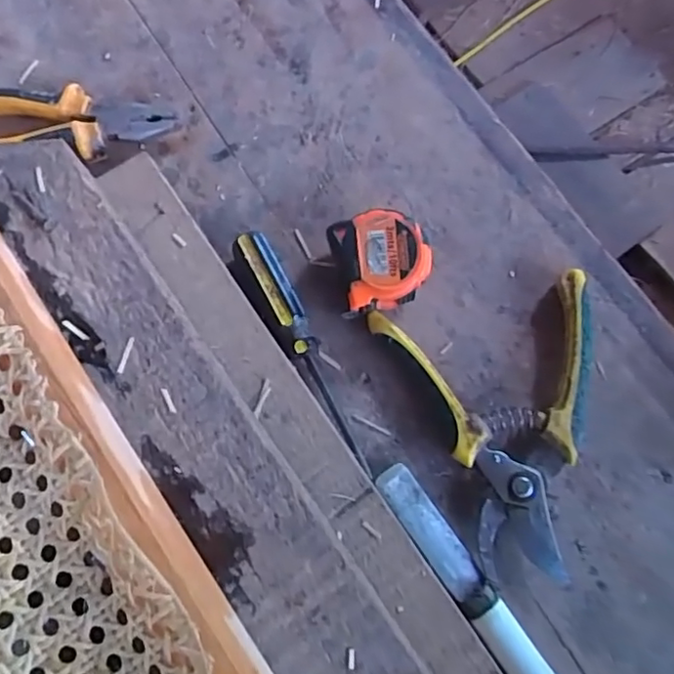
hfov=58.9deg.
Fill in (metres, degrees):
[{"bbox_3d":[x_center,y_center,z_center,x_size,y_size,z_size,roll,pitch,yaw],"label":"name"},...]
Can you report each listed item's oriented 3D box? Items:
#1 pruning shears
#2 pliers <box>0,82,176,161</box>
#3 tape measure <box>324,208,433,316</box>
[{"bbox_3d":[0.105,0.055,0.366,0.135,0.024,0.170,-10,78,-3],"label":"pruning shears"},{"bbox_3d":[-0.199,-0.149,0.410,0.169,0.023,0.047,10,77,1],"label":"pliers"},{"bbox_3d":[0.027,-0.048,0.381,0.055,0.038,0.058,-14,78,-4],"label":"tape measure"}]

